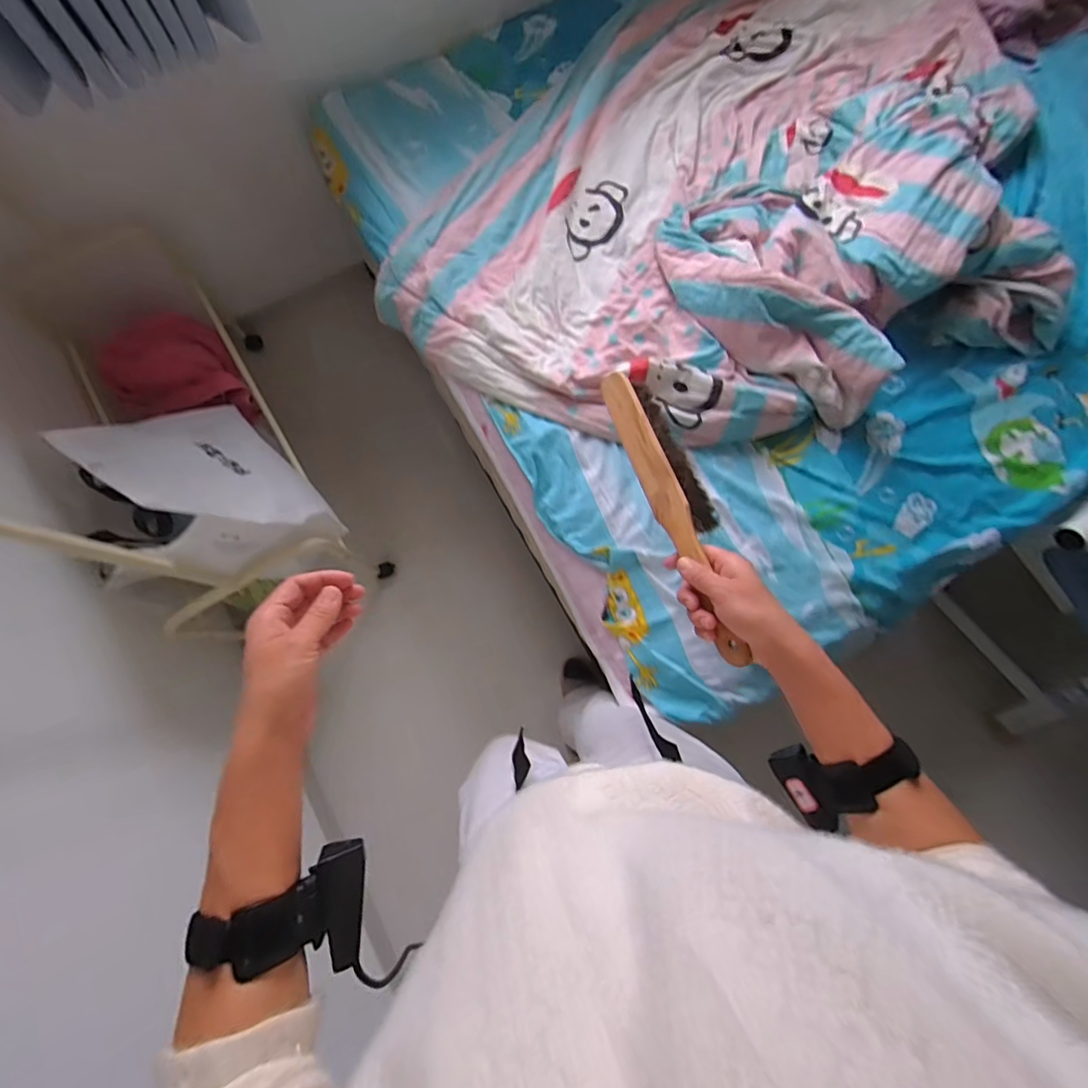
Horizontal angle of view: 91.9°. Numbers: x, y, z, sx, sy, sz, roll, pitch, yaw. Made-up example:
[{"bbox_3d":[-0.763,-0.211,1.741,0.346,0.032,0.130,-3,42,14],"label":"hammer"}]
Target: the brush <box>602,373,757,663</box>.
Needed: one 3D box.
[{"bbox_3d":[0.145,-0.044,0.554,0.072,0.056,0.345,-15,65,-3],"label":"brush"}]

